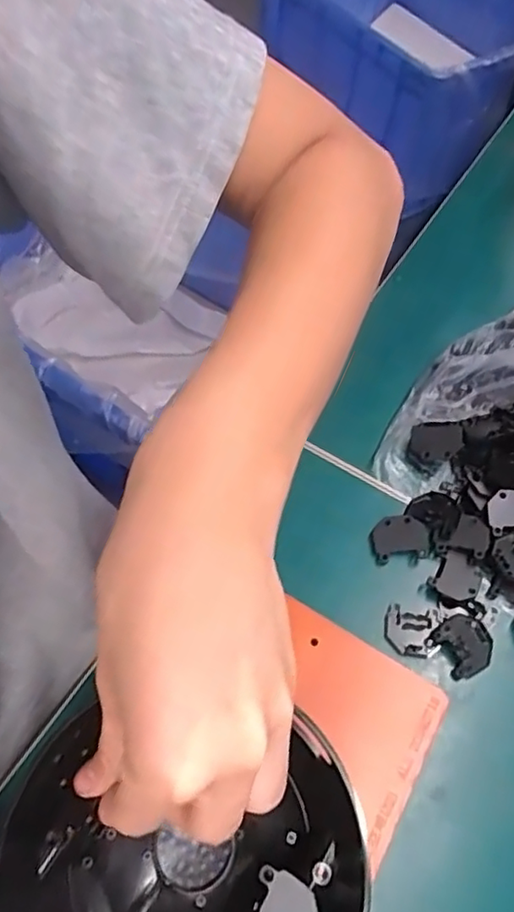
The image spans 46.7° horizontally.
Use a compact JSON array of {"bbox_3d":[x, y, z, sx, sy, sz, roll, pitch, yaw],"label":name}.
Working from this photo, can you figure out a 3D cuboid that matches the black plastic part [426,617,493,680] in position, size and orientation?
[{"bbox_3d":[0.123,0.113,0.353,0.030,0.012,0.031,-26,63,-16],"label":"black plastic part"}]

